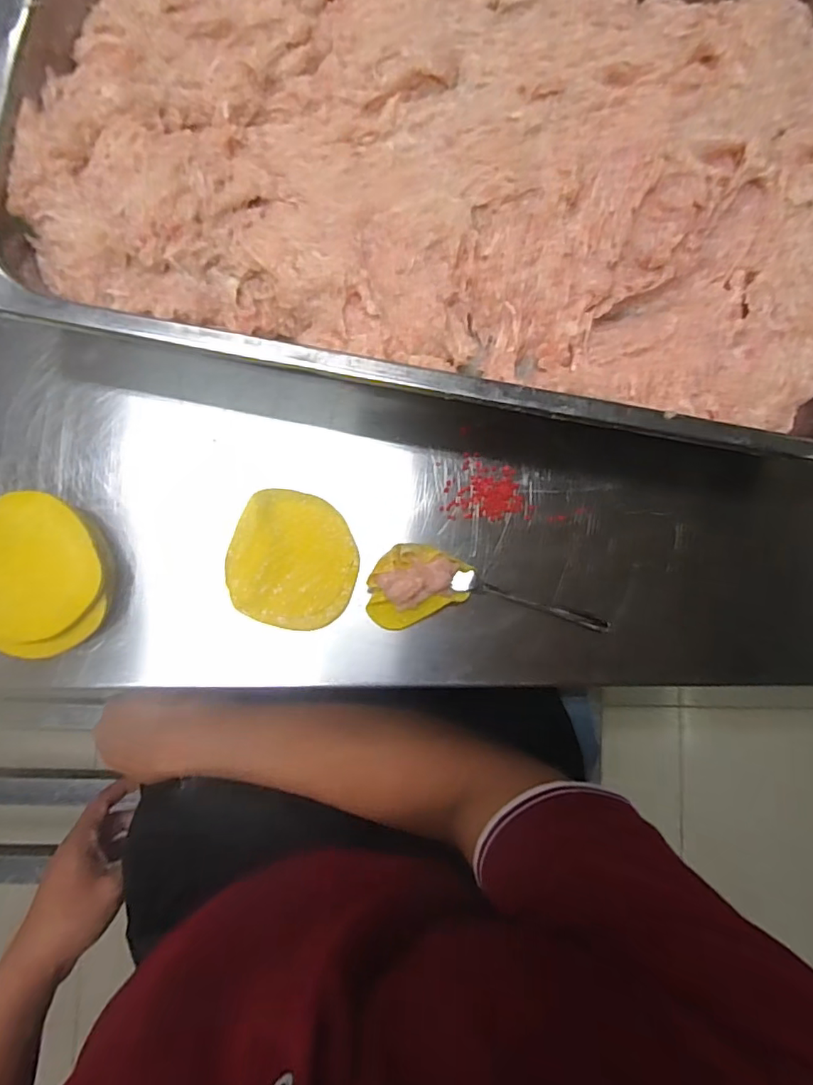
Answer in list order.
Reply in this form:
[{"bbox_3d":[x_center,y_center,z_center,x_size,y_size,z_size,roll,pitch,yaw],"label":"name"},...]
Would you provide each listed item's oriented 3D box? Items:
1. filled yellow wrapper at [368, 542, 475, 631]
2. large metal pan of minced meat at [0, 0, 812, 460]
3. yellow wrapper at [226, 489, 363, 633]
[{"bbox_3d":[0.005,0.024,0.333,0.063,0.030,0.045,-25,87,-6],"label":"filled yellow wrapper"},{"bbox_3d":[0.044,-0.242,0.329,0.511,0.073,0.338,7,87,-1],"label":"large metal pan of minced meat"},{"bbox_3d":[-0.068,0.011,0.339,0.076,0.004,0.079,17,84,-5],"label":"yellow wrapper"}]

